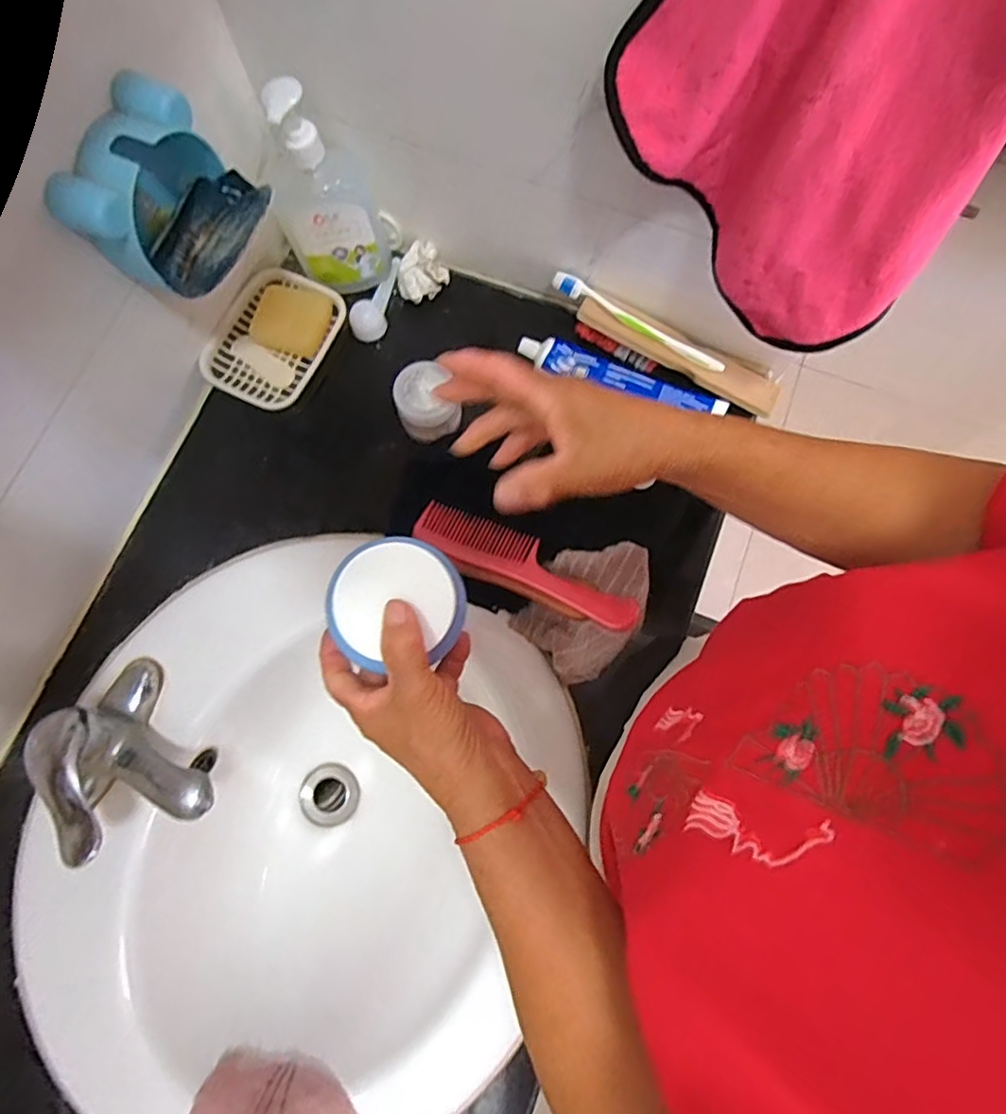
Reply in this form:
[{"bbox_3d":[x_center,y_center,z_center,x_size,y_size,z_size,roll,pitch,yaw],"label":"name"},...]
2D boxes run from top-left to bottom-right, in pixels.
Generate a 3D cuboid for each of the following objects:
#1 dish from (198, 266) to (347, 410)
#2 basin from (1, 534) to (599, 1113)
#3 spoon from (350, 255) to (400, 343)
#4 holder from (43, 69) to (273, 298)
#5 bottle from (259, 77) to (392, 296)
[{"bbox_3d":[-0.222,-0.214,0.589,0.093,0.023,0.138,26,78,6],"label":"dish"},{"bbox_3d":[-0.161,0.241,0.578,0.423,0.173,0.481,24,78,5],"label":"basin"},{"bbox_3d":[-0.125,-0.267,0.619,0.031,0.025,0.100,19,77,4],"label":"spoon"},{"bbox_3d":[-0.236,-0.251,0.442,0.089,0.101,0.113,20,77,4],"label":"holder"},{"bbox_3d":[-0.156,-0.322,0.530,0.071,0.169,0.085,44,80,9],"label":"bottle"}]

